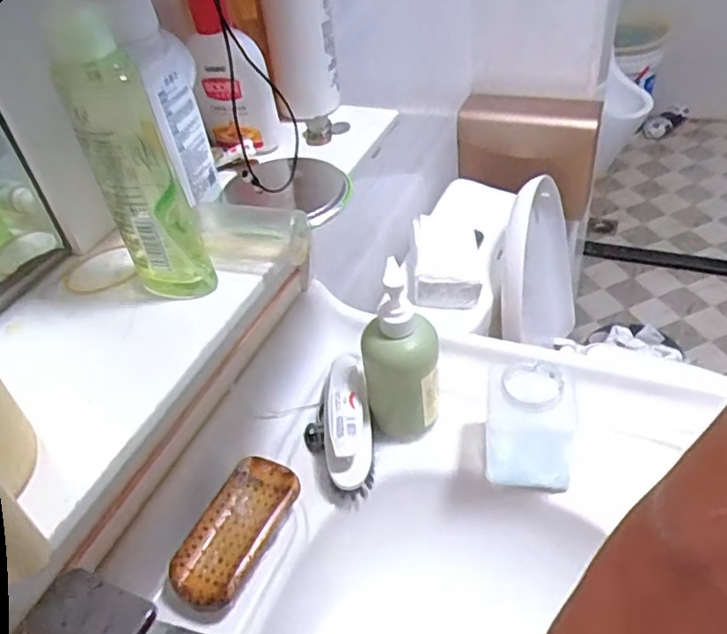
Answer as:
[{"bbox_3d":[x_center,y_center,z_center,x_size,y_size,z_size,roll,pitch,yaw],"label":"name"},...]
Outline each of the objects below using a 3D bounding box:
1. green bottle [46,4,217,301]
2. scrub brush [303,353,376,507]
[{"bbox_3d":[-0.115,-0.077,0.317,0.038,0.147,0.035,-18,42,-10],"label":"green bottle"},{"bbox_3d":[-0.025,0.103,0.607,0.068,0.068,0.137,-9,41,0],"label":"scrub brush"}]

